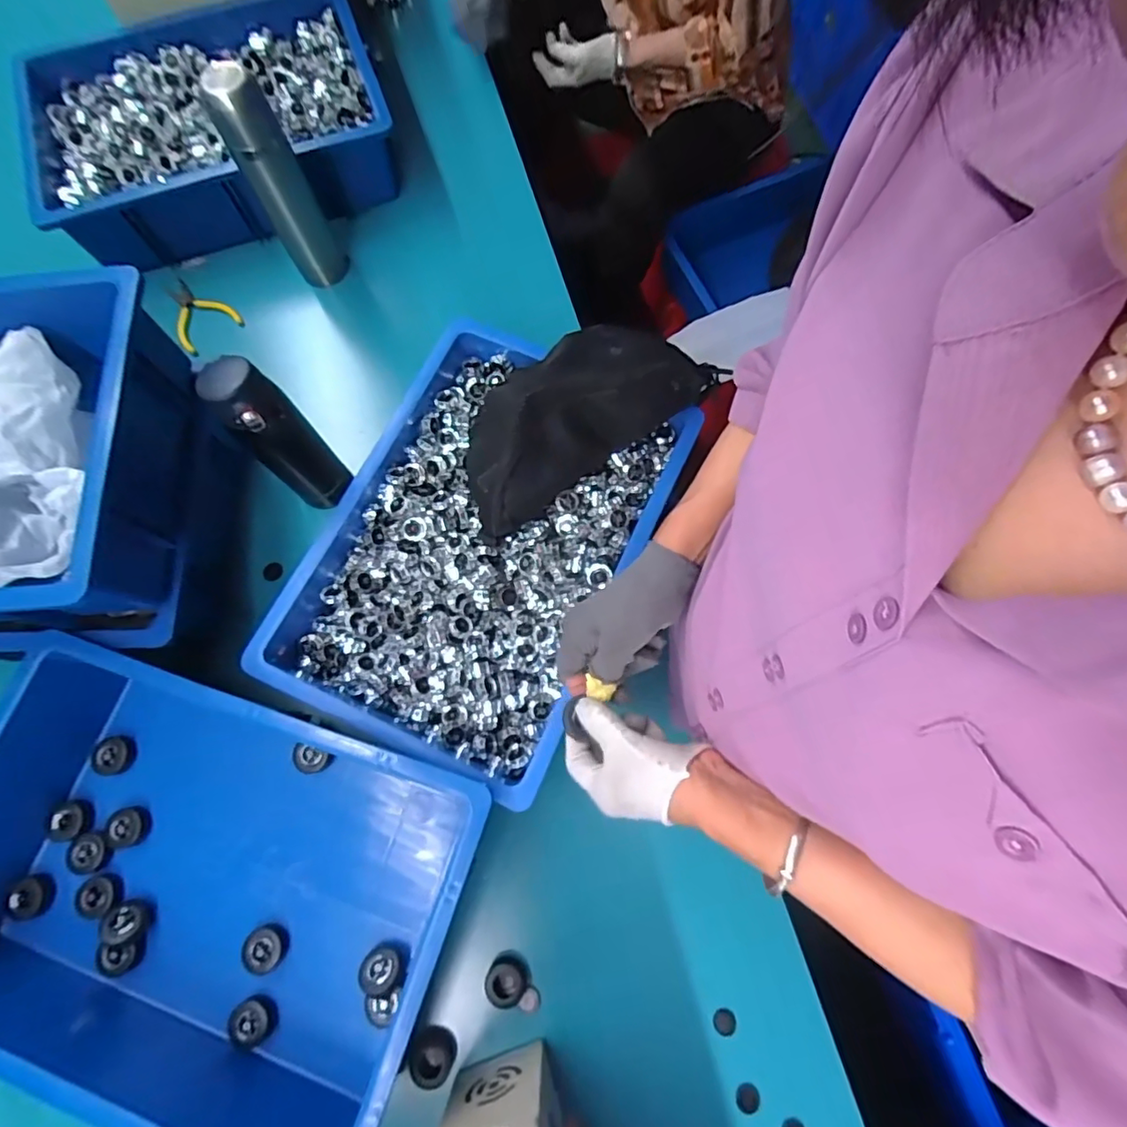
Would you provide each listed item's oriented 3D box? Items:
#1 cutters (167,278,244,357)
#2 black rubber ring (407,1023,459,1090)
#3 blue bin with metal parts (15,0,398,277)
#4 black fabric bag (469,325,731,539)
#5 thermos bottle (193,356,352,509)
[{"bbox_3d":[-0.499,-0.340,0.775,0.082,0.019,0.101,-41,77,-11],"label":"cutters"},{"bbox_3d":[-0.123,0.460,0.535,0.043,0.016,0.045,0,73,0],"label":"black rubber ring"},{"bbox_3d":[-0.486,-0.608,0.790,0.465,0.120,0.318,-19,74,-6],"label":"blue bin with metal parts"},{"bbox_3d":[0.011,-0.162,0.598,0.290,0.116,0.121,-34,76,3],"label":"black fabric bag"},{"bbox_3d":[-0.290,-0.127,0.598,0.055,0.216,0.063,42,77,11],"label":"thermos bottle"}]

